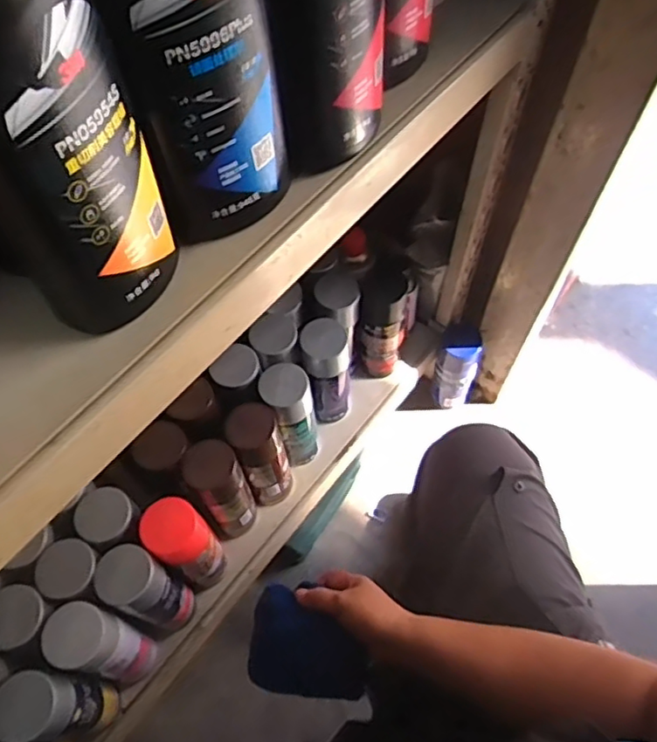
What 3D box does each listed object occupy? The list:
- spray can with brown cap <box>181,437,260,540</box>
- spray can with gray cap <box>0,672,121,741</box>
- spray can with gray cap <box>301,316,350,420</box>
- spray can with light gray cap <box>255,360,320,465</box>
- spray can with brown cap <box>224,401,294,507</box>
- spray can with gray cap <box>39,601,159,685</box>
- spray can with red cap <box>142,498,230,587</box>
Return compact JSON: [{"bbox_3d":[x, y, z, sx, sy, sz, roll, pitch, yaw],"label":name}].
[{"bbox_3d":[-0.129,0.152,0.765,0.059,0.200,0.054,0,61,1],"label":"spray can with brown cap"},{"bbox_3d":[-0.287,0.362,0.658,0.058,0.185,0.055,0,61,1],"label":"spray can with gray cap"},{"bbox_3d":[-0.001,0.004,0.841,0.061,0.183,0.056,0,61,1],"label":"spray can with gray cap"},{"bbox_3d":[-0.049,0.061,0.824,0.063,0.184,0.068,0,61,1],"label":"spray can with light gray cap"},{"bbox_3d":[-0.085,0.112,0.790,0.063,0.191,0.063,-28,64,-13],"label":"spray can with brown cap"},{"bbox_3d":[-0.252,0.311,0.694,0.063,0.199,0.064,0,61,1],"label":"spray can with gray cap"},{"bbox_3d":[-0.166,0.213,0.739,0.058,0.204,0.059,0,61,1],"label":"spray can with red cap"}]

